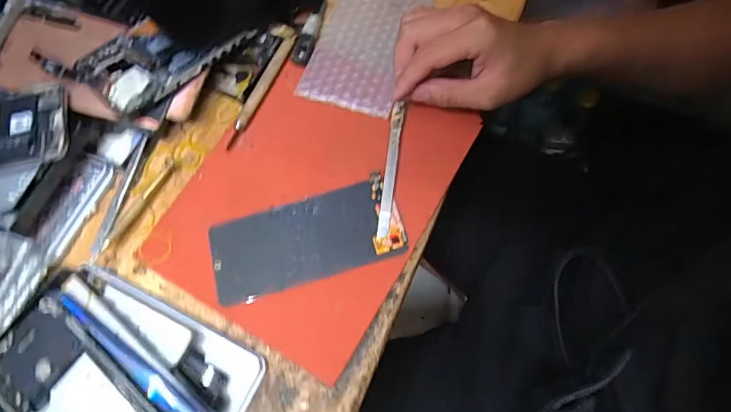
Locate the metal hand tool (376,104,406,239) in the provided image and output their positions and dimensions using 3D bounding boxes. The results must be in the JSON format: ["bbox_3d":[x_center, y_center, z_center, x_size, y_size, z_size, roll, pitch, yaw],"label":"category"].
[{"bbox_3d":[0.022,-0.031,0.406,0.010,0.008,0.119,8,76,1],"label":"metal hand tool"}]

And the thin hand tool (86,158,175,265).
[{"bbox_3d":[-0.203,0.005,0.421,0.009,0.013,0.108,28,74,14],"label":"thin hand tool"}]

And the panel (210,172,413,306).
[{"bbox_3d":[-0.049,0.026,0.393,0.155,0.006,0.070,-18,71,0],"label":"panel"}]

